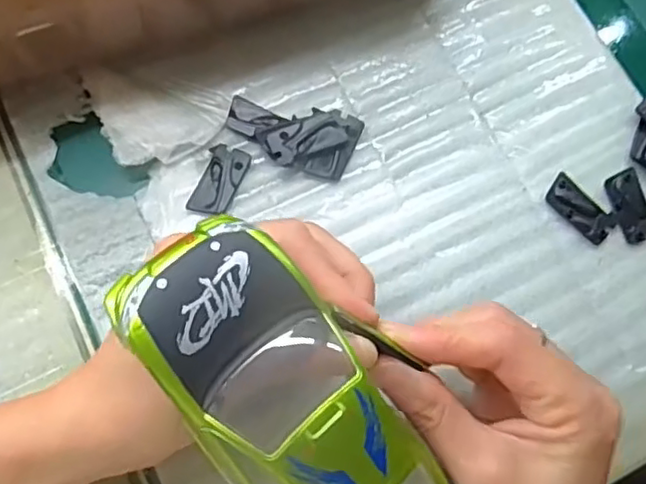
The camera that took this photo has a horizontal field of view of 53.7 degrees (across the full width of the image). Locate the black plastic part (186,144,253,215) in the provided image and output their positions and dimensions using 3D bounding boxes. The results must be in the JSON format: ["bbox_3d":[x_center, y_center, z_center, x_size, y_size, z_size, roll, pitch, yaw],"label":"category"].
[{"bbox_3d":[-0.045,-0.027,0.282,0.018,0.004,0.034,19,72,1],"label":"black plastic part"}]

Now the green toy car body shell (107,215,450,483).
[{"bbox_3d":[-0.005,0.054,0.186,0.047,0.033,0.128,-38,93,-15],"label":"green toy car body shell"}]

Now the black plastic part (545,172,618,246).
[{"bbox_3d":[0.118,-0.015,0.291,0.033,0.004,0.018,43,74,8],"label":"black plastic part"}]

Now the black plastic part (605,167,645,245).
[{"bbox_3d":[0.142,-0.016,0.294,0.018,0.005,0.033,-15,75,-10],"label":"black plastic part"}]

